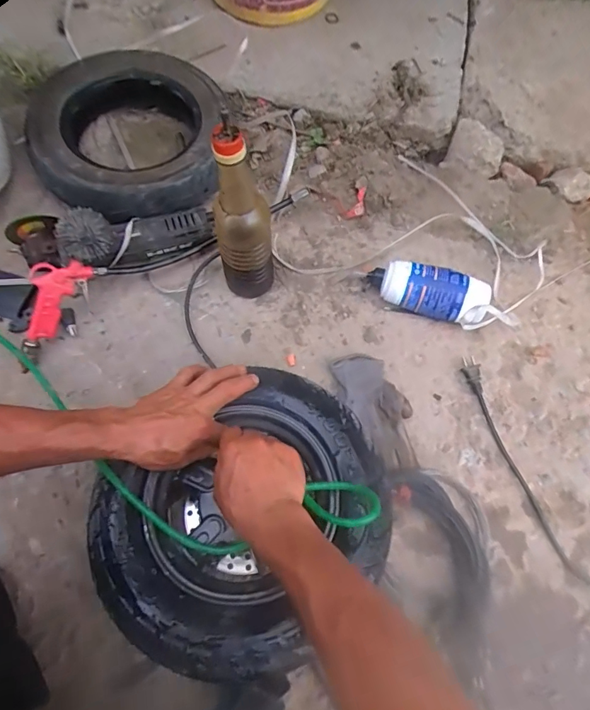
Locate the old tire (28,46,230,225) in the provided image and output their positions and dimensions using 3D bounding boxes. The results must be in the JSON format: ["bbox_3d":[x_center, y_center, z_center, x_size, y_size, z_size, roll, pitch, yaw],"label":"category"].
[{"bbox_3d":[-0.272,-0.354,0.743,0.322,0.082,0.331,1,71,-2],"label":"old tire"}]

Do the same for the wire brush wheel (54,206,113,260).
[{"bbox_3d":[-0.303,-0.172,0.640,0.075,0.045,0.073,-5,101,-24],"label":"wire brush wheel"}]

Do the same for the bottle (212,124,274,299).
[{"bbox_3d":[-0.068,-0.162,0.579,0.062,0.288,0.065,-29,75,-11],"label":"bottle"}]

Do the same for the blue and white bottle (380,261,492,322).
[{"bbox_3d":[0.212,-0.094,0.686,0.157,0.061,0.068,17,72,4],"label":"blue and white bottle"}]

